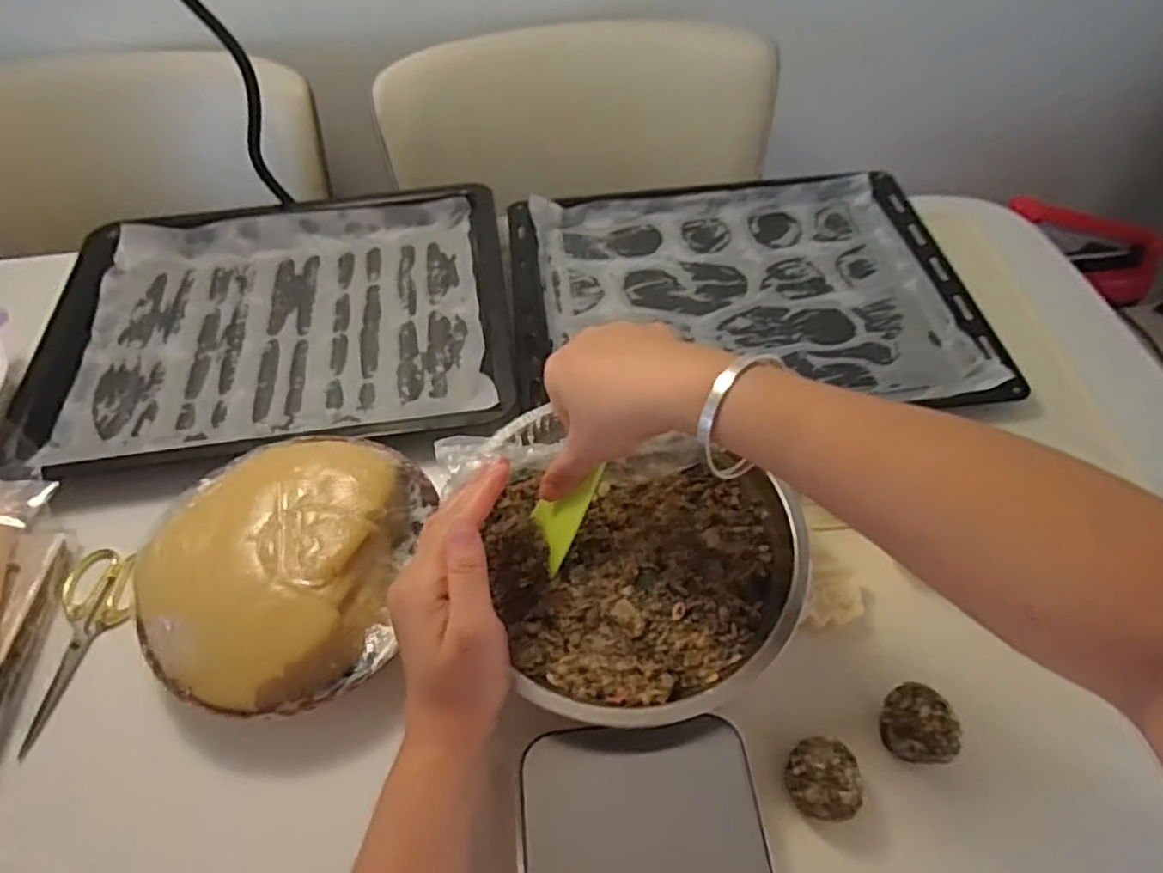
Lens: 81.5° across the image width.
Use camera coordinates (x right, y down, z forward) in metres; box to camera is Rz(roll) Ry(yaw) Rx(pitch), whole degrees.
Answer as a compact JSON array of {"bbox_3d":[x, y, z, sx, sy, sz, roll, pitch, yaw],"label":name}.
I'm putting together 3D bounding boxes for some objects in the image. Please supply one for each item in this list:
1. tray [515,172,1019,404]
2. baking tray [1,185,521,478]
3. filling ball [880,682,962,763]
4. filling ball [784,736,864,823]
[{"bbox_3d":[0.143,-0.146,0.629,0.401,0.023,0.299,-3,55,-2],"label":"tray"},{"bbox_3d":[-0.262,-0.105,0.601,0.384,0.035,0.307,-8,55,-5],"label":"baking tray"},{"bbox_3d":[0.191,0.165,0.387,0.034,0.038,0.038,14,56,10],"label":"filling ball"},{"bbox_3d":[0.131,0.190,0.372,0.034,0.038,0.040,-6,55,-4],"label":"filling ball"}]

